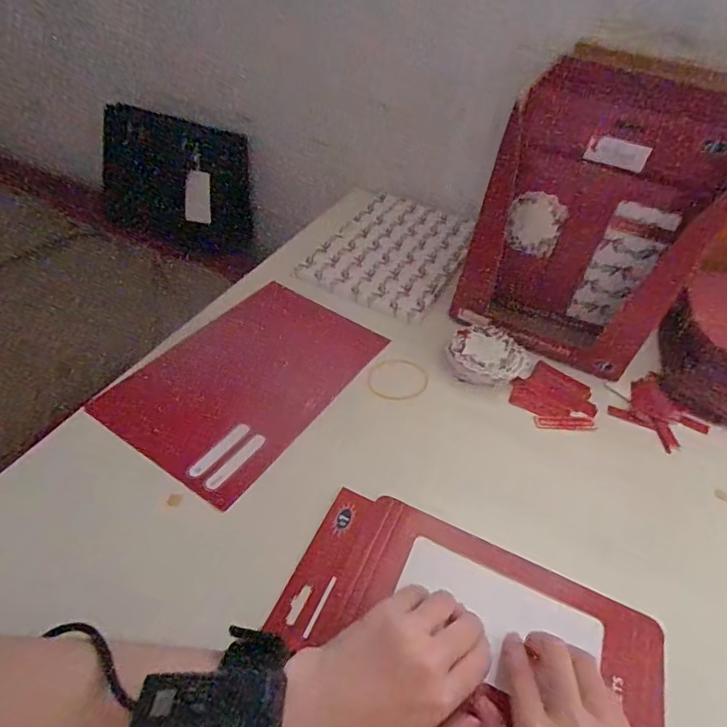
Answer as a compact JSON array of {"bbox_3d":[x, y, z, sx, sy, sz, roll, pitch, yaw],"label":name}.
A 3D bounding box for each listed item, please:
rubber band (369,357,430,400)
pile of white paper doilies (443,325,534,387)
[{"bbox_3d":[0.036,0.015,0.510,0.065,0.004,0.055,4,48,-13],"label":"rubber band"},{"bbox_3d":[0.131,-0.007,0.532,0.081,0.025,0.074,5,42,-4],"label":"pile of white paper doilies"}]

